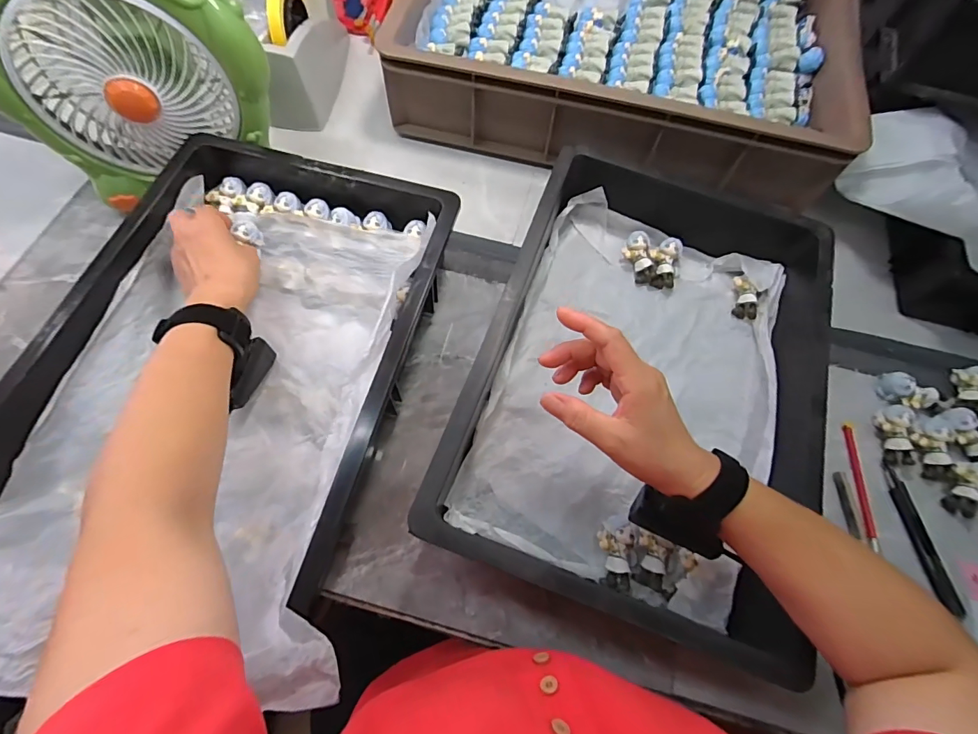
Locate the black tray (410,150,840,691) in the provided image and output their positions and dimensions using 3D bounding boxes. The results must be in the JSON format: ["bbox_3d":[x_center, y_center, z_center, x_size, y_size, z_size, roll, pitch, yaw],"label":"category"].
[{"bbox_3d":[0.164,-0.026,0.456,0.303,0.099,0.508,20,68,5],"label":"black tray"}]

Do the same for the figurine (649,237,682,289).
[{"bbox_3d":[0.214,-0.129,0.532,0.033,0.019,0.065,12,85,2],"label":"figurine"}]

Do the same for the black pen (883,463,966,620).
[{"bbox_3d":[0.401,0.156,0.404,0.015,0.013,0.130,-1,67,-4],"label":"black pen"}]

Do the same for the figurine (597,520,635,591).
[{"bbox_3d":[0.117,0.170,0.396,0.034,0.019,0.056,0,67,-3],"label":"figurine"}]

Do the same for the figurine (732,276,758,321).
[{"bbox_3d":[0.304,-0.081,0.518,0.022,0.029,0.052,11,67,2],"label":"figurine"}]

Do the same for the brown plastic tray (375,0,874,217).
[{"bbox_3d":[0.181,-0.439,0.599,0.554,0.110,0.380,13,67,2],"label":"brown plastic tray"}]

